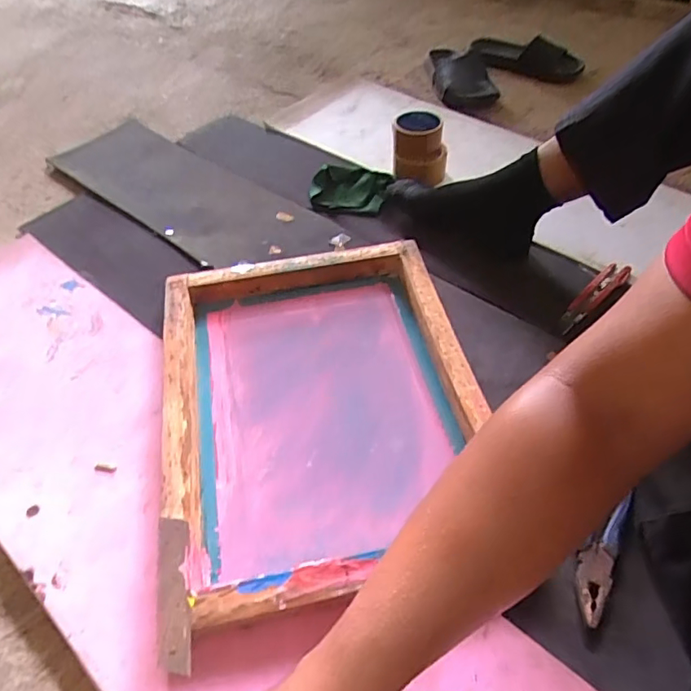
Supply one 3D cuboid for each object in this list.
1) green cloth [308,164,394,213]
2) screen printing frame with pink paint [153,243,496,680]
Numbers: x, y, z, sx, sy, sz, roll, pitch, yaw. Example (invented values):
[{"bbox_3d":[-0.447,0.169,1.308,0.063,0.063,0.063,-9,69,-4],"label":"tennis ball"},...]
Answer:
[{"bbox_3d":[0.009,-0.273,0.902,0.142,0.036,0.105,-3,50,1],"label":"green cloth"},{"bbox_3d":[-0.027,0.062,0.610,0.358,0.044,0.470,-11,50,-6],"label":"screen printing frame with pink paint"}]

